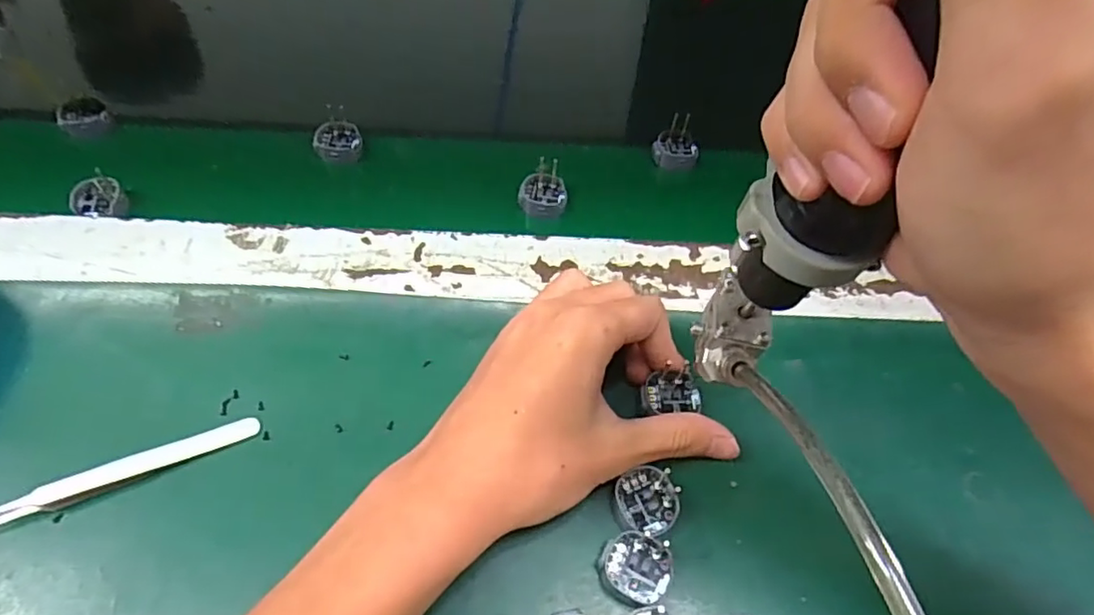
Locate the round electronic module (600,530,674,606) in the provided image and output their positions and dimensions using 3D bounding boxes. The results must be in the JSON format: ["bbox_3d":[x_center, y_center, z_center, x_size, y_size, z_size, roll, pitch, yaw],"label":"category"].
[{"bbox_3d":[0.036,0.103,0.239,0.028,0.004,0.026,1,55,-2],"label":"round electronic module"}]

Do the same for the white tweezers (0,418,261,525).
[{"bbox_3d":[-0.181,0.070,0.254,0.112,0.012,0.011,-19,59,-16],"label":"white tweezers"}]

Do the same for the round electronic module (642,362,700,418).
[{"bbox_3d":[0.058,0.038,0.283,0.028,0.006,0.020,-3,56,-5],"label":"round electronic module"}]

